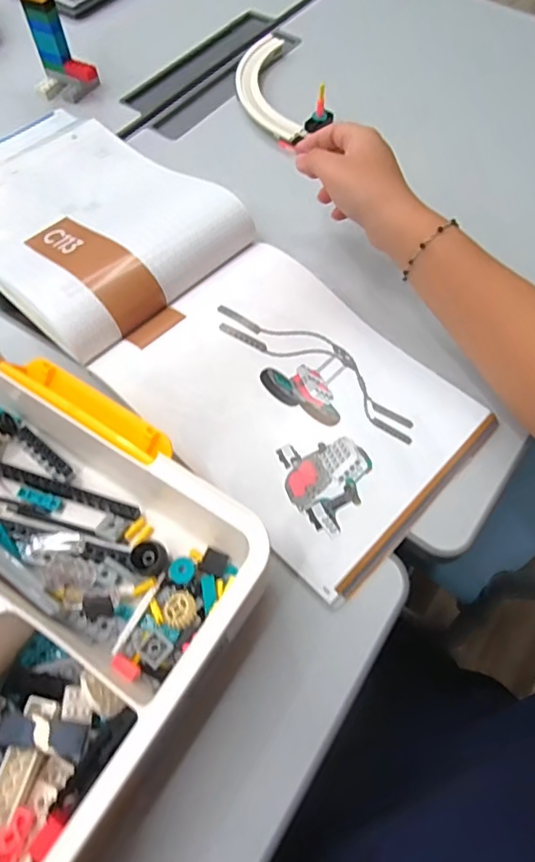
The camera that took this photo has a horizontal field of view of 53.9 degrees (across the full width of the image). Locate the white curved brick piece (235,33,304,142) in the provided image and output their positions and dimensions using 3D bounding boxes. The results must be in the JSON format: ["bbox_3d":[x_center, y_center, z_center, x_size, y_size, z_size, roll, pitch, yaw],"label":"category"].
[{"bbox_3d":[-0.003,-0.389,0.593,0.061,0.020,0.193,-5,63,-3],"label":"white curved brick piece"}]

